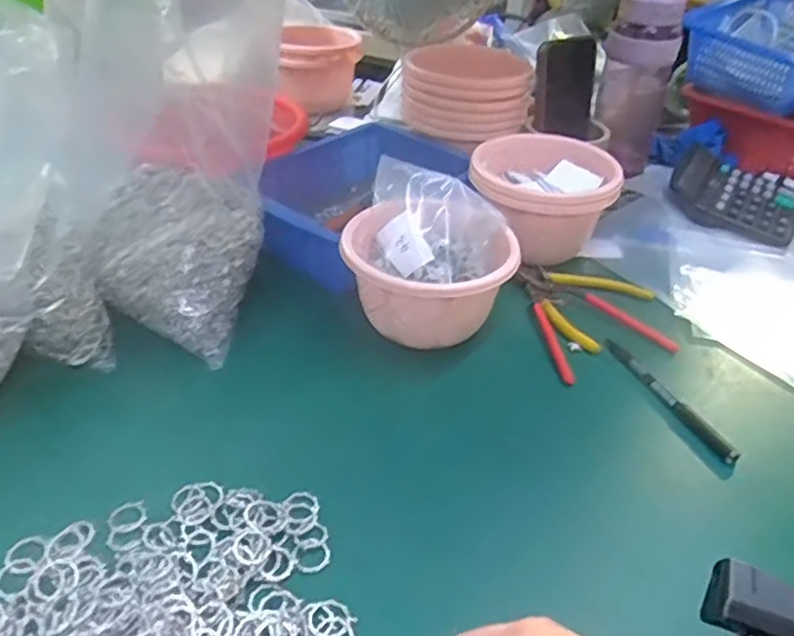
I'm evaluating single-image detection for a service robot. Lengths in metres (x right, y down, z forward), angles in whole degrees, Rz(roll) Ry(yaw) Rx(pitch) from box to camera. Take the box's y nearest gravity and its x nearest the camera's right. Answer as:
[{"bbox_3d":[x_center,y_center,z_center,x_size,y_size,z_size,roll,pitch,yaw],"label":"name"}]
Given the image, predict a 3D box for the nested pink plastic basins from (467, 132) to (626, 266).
[{"bbox_3d":[0.150,-0.124,0.704,0.142,0.094,0.137,2,38,-2],"label":"nested pink plastic basins"}]

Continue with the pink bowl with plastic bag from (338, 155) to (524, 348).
[{"bbox_3d":[0.029,-0.047,0.584,0.142,0.111,0.142,5,38,1],"label":"pink bowl with plastic bag"}]

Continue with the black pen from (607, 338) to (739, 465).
[{"bbox_3d":[0.219,0.062,0.545,0.016,0.010,0.147,-13,41,-21],"label":"black pen"}]

